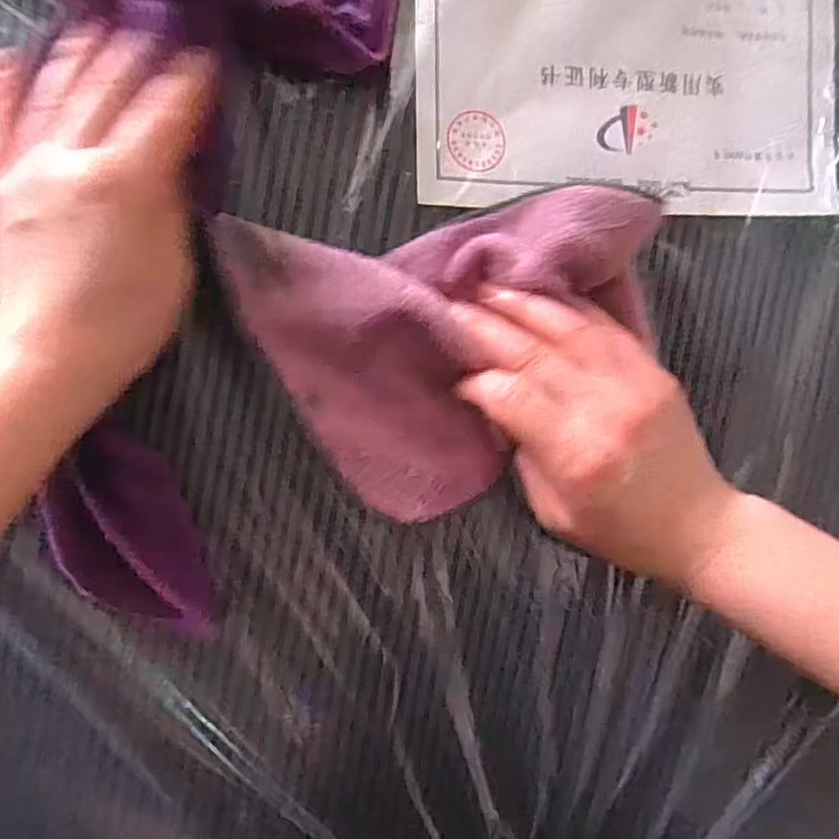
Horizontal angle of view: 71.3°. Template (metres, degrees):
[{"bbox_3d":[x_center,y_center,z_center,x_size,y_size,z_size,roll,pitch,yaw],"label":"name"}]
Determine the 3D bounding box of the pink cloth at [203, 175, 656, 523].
[{"bbox_3d":[0.016,-0.026,0.257,0.181,0.029,0.133,-6,94,-7],"label":"pink cloth"}]

